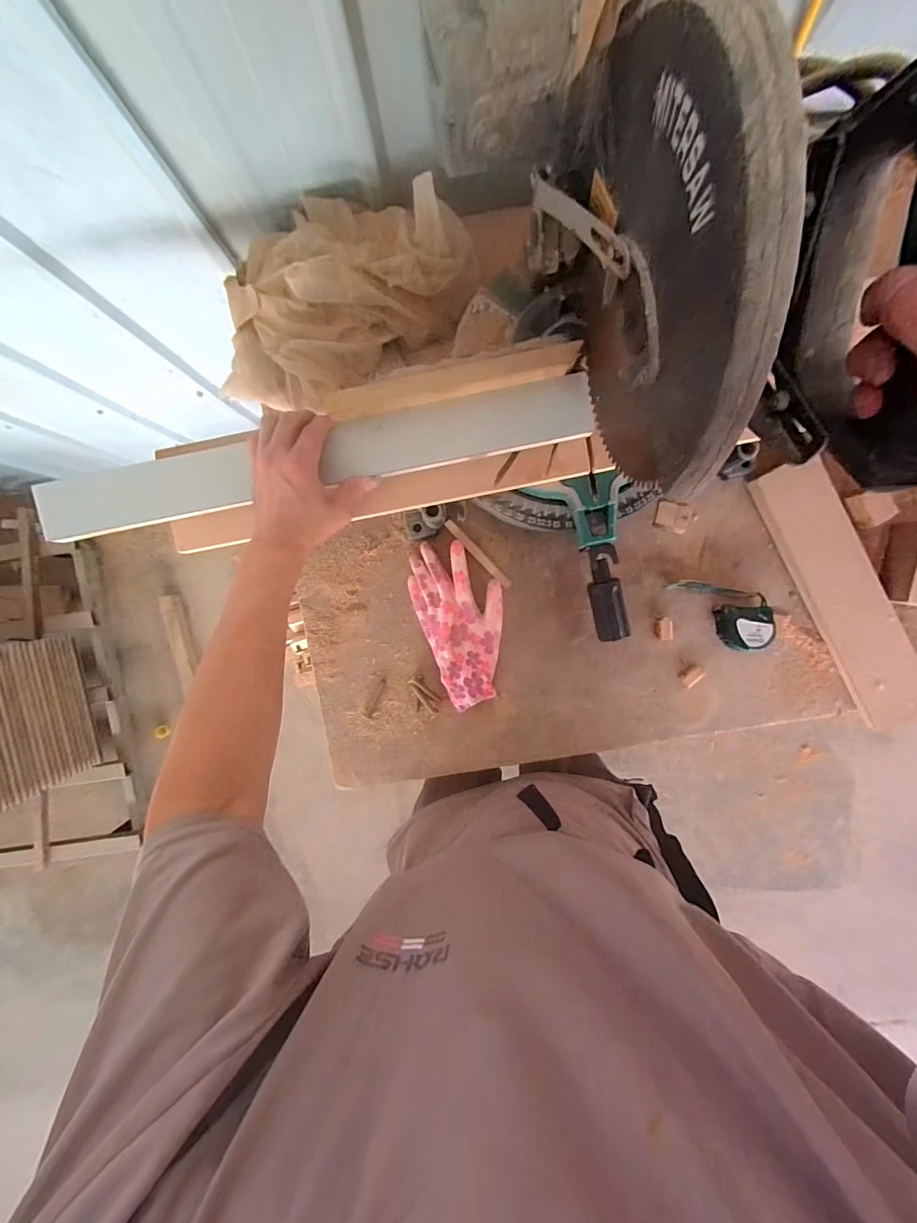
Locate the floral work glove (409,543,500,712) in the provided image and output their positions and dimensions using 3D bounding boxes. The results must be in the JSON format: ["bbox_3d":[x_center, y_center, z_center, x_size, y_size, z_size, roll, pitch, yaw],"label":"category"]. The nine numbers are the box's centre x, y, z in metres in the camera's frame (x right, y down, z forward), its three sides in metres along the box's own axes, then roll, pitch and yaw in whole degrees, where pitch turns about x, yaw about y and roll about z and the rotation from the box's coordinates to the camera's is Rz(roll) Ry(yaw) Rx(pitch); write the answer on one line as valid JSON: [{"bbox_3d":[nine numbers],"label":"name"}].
[{"bbox_3d":[0.008,0.013,0.541,0.108,0.037,0.204,-21,94,2],"label":"floral work glove"}]

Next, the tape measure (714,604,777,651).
[{"bbox_3d":[0.362,0.020,0.531,0.058,0.035,0.055,2,94,1],"label":"tape measure"}]

